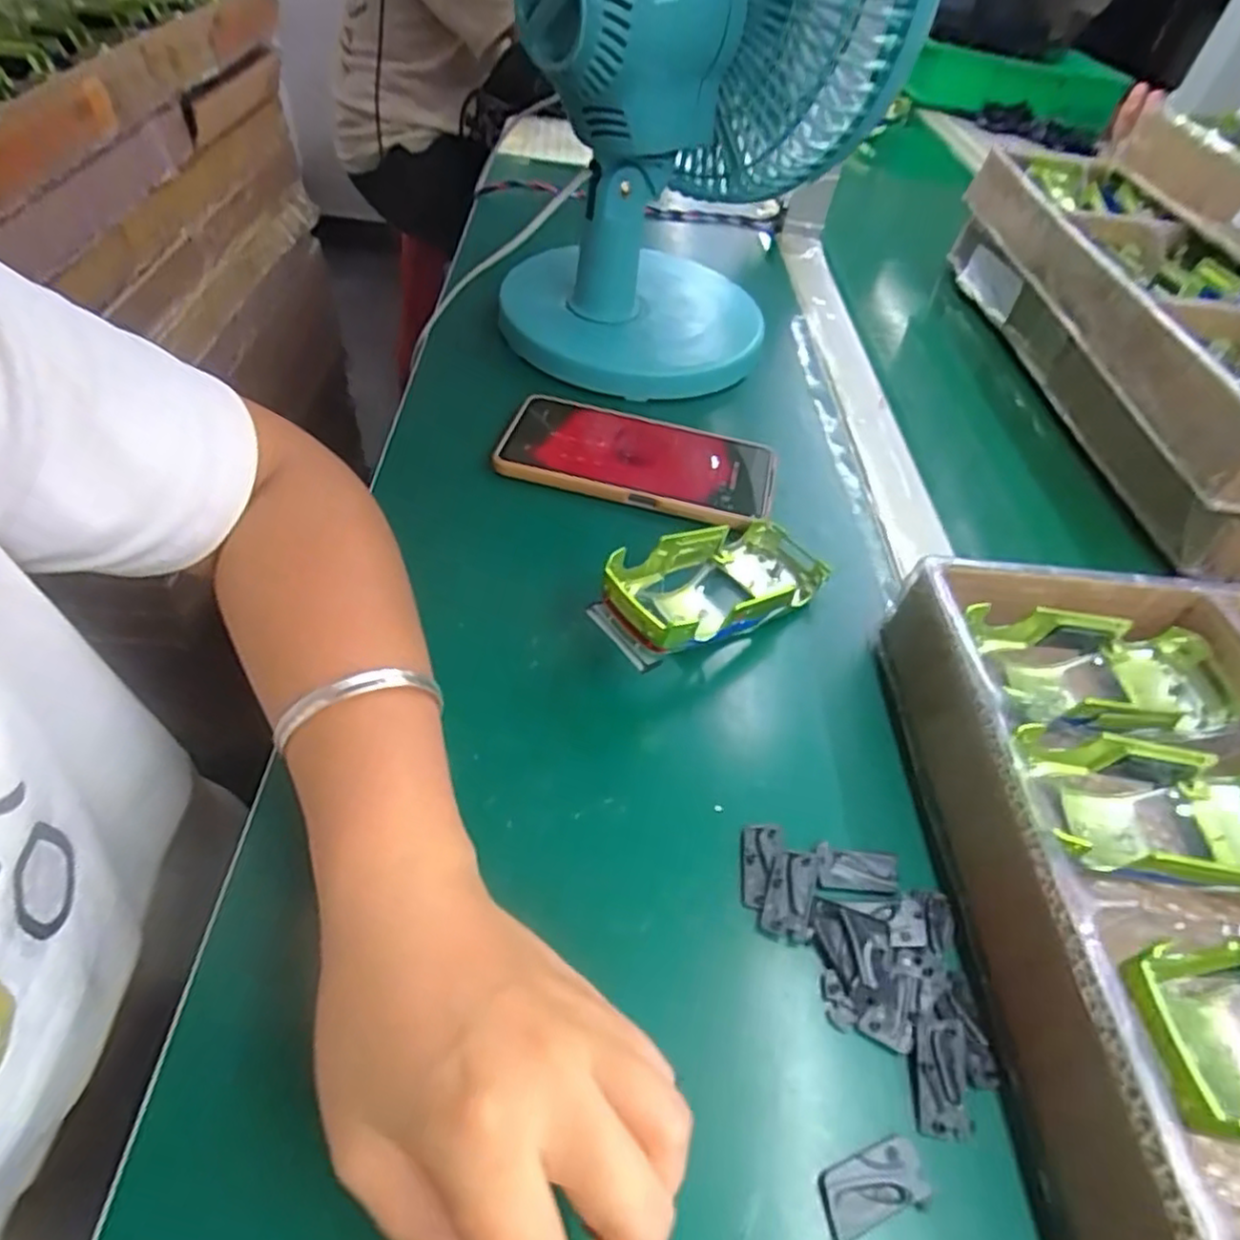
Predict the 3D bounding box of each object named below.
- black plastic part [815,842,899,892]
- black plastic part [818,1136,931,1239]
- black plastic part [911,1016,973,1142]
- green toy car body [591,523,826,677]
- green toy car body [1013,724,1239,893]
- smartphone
[{"bbox_3d":[0.094,0.099,0.278,0.033,0.004,0.017,8,49,-2],"label":"black plastic part"},{"bbox_3d":[0.077,0.174,0.215,0.033,0.004,0.018,-9,52,-16],"label":"black plastic part"},{"bbox_3d":[0.108,0.153,0.234,0.018,0.004,0.034,11,49,1],"label":"black plastic part"},{"bbox_3d":[0.047,-0.013,0.350,0.058,0.038,0.130,40,40,25],"label":"green toy car body"},{"bbox_3d":[0.224,0.079,0.280,0.119,0.029,0.054,9,49,-1],"label":"green toy car body"},{"bbox_3d":[0.012,-0.101,0.427,0.162,0.012,0.081,17,49,6],"label":"smartphone"}]

